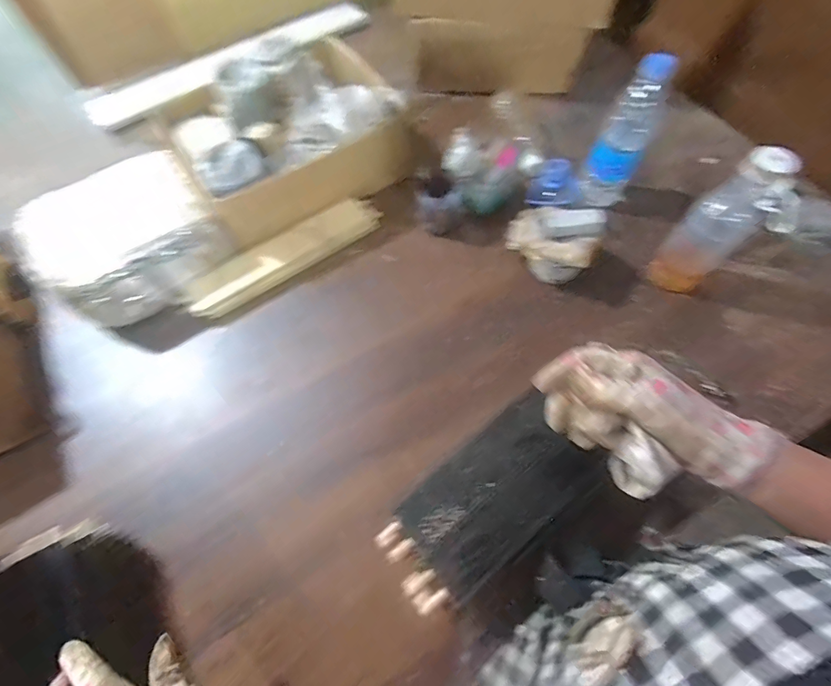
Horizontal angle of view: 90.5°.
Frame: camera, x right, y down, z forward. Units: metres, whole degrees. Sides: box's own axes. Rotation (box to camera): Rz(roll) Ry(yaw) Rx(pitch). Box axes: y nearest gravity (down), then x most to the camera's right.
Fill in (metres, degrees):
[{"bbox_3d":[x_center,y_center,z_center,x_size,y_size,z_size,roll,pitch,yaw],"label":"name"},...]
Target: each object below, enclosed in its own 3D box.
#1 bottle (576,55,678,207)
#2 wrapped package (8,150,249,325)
[{"bbox_3d":[0.303,-0.295,0.603,0.072,0.203,0.054,25,67,12],"label":"bottle"},{"bbox_3d":[-0.415,-0.152,0.603,0.228,0.086,0.189,-36,70,-15],"label":"wrapped package"}]

